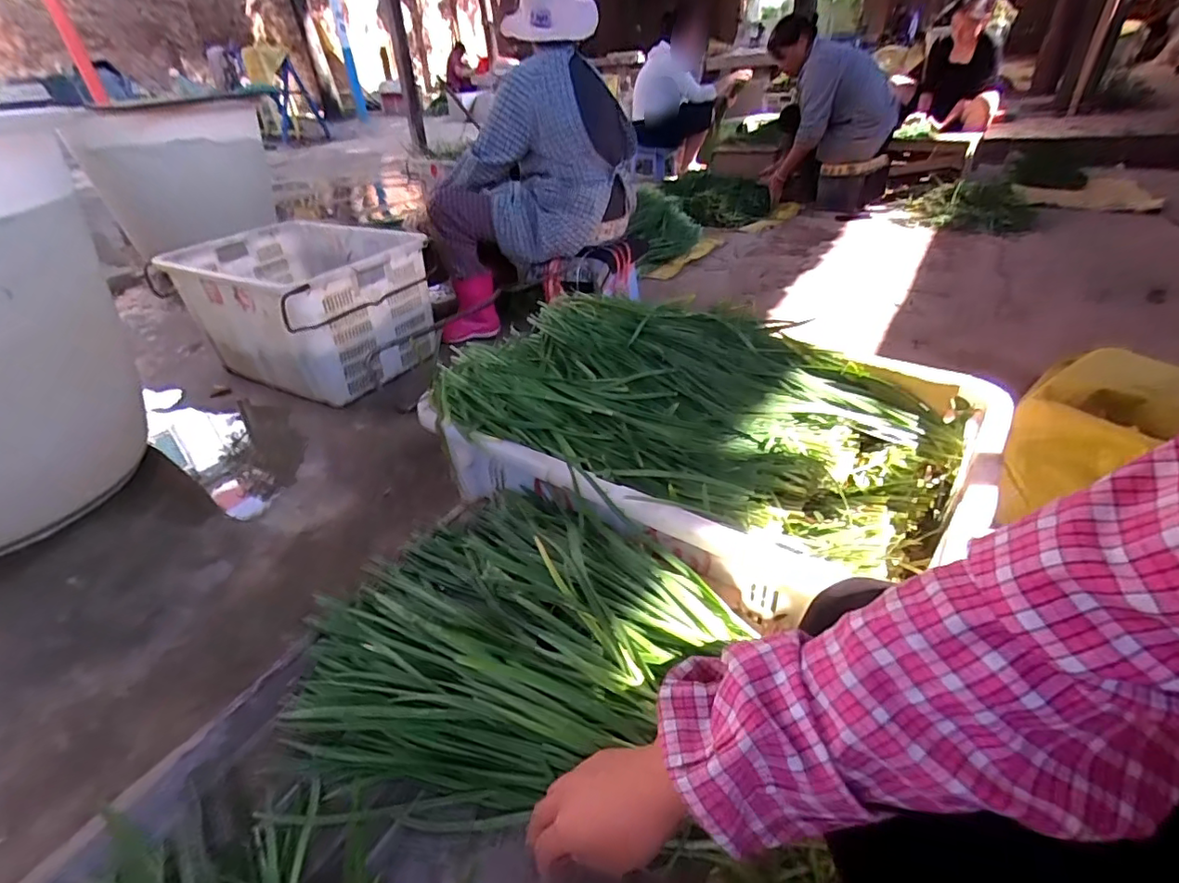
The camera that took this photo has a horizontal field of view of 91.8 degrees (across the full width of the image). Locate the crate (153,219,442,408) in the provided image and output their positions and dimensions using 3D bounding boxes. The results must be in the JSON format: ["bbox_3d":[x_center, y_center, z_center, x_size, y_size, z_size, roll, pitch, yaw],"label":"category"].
[{"bbox_3d":[-0.815,-0.393,1.677,0.681,0.351,0.463,17,42,29],"label":"crate"}]

